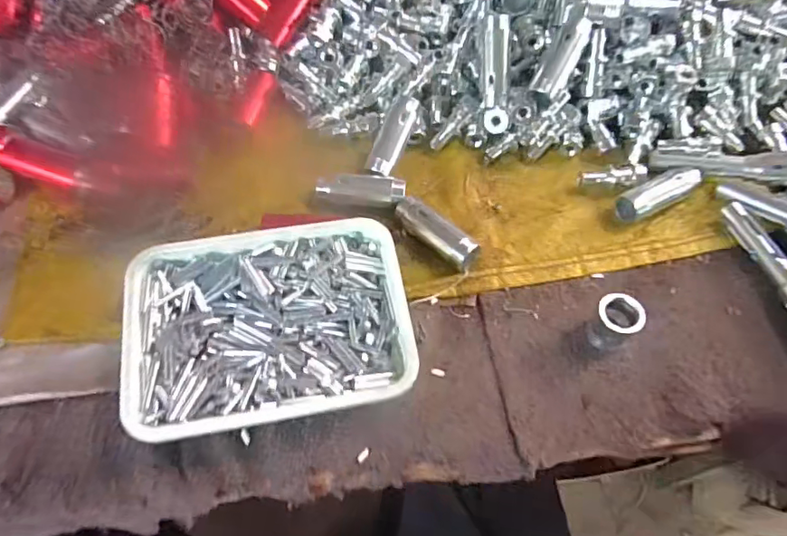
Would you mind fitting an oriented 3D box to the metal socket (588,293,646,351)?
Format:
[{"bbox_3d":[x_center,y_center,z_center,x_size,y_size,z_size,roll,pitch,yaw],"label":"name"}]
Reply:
[{"bbox_3d":[0.151,0.038,0.378,0.027,0.035,0.029,-39,68,-21],"label":"metal socket"}]

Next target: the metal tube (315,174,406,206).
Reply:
[{"bbox_3d":[-0.025,-0.059,0.432,0.067,0.020,0.022,6,60,2],"label":"metal tube"}]

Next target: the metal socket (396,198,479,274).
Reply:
[{"bbox_3d":[0.031,-0.026,0.414,0.070,0.021,0.019,38,66,19],"label":"metal socket"}]

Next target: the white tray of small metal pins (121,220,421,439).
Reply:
[{"bbox_3d":[-0.079,0.038,0.365,0.172,0.045,0.129,-10,61,-7],"label":"white tray of small metal pins"}]

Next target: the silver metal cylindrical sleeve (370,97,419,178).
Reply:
[{"bbox_3d":[0.000,-0.109,0.454,0.022,0.016,0.071,21,80,10],"label":"silver metal cylindrical sleeve"}]

